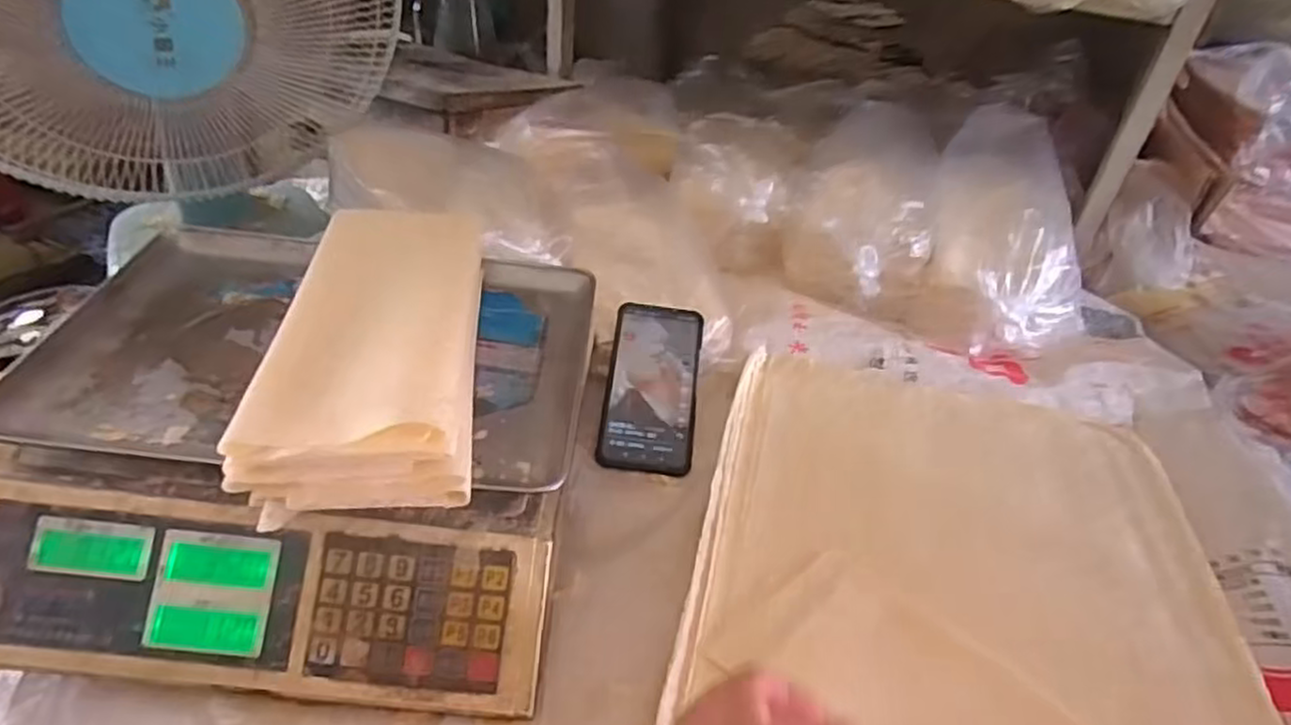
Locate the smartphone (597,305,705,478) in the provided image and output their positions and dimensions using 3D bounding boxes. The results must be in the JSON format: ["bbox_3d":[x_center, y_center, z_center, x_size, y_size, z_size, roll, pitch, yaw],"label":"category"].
[{"bbox_3d":[0.006,0.018,0.619,0.075,0.010,0.156,7,61,1],"label":"smartphone"}]

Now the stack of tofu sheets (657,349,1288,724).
[{"bbox_3d":[0.201,0.157,0.461,0.335,0.020,0.494,12,38,8],"label":"stack of tofu sheets"}]

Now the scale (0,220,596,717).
[{"bbox_3d":[-0.215,0.042,0.493,0.333,0.101,0.309,5,37,-2],"label":"scale"}]

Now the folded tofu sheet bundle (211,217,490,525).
[{"bbox_3d":[-0.160,-0.016,0.447,0.112,0.053,0.227,-1,38,-9],"label":"folded tofu sheet bundle"}]

